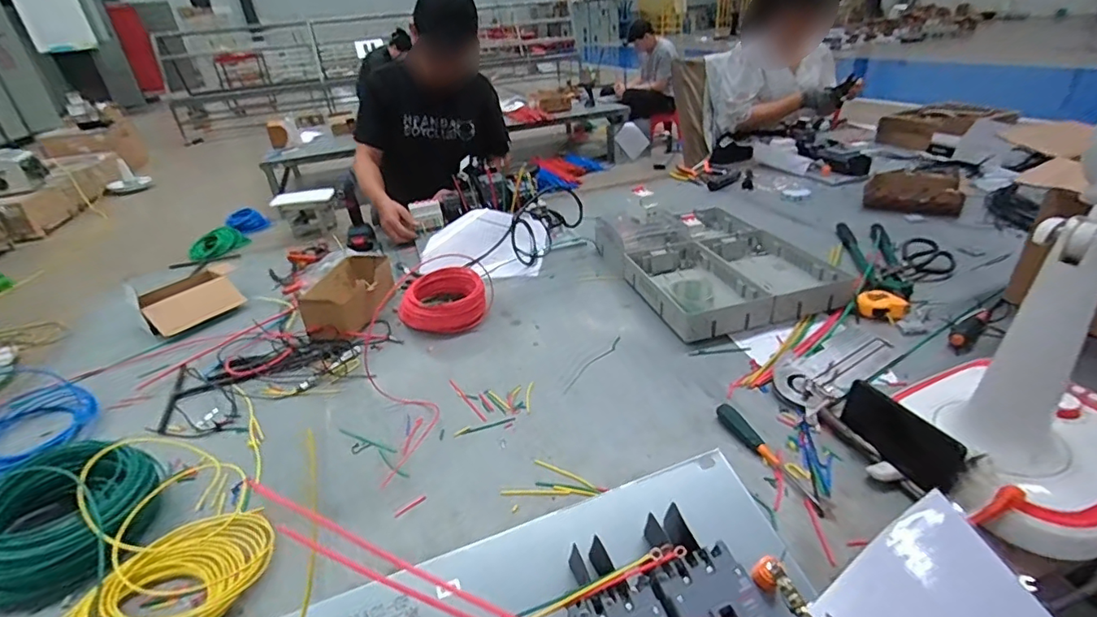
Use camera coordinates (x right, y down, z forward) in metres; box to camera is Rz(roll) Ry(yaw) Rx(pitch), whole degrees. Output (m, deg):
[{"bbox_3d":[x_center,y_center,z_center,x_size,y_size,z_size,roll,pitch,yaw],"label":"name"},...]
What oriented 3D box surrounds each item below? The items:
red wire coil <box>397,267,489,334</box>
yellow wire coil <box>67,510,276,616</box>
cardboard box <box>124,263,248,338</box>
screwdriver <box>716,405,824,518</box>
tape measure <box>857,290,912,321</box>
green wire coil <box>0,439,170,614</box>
[{"bbox_3d":[-0.225,-0.014,1.087,0.185,0.082,0.124,-10,30,-8],"label":"red wire coil"},{"bbox_3d":[-0.424,0.315,0.573,0.153,0.045,0.232,6,31,20],"label":"yellow wire coil"},{"bbox_3d":[-0.853,-0.040,1.218,0.201,0.090,0.230,16,36,33],"label":"cardboard box"},{"bbox_3d":[0.292,0.192,0.687,0.025,0.030,0.186,-17,31,-20],"label":"screwdriver"},{"bbox_3d":[0.623,-0.006,0.962,0.085,0.031,0.061,14,35,30],"label":"tape measure"},{"bbox_3d":[-0.622,0.269,0.654,0.183,0.117,0.190,-4,29,2],"label":"green wire coil"}]

